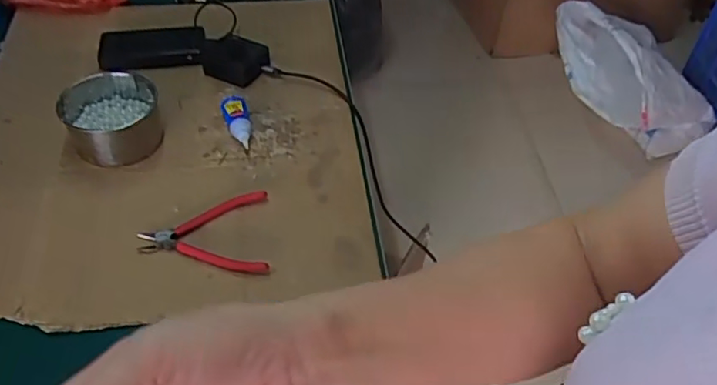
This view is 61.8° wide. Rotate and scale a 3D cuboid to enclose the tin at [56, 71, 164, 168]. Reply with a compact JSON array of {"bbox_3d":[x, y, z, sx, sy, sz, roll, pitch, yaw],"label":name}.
[{"bbox_3d":[-0.341,-0.103,0.823,0.127,0.056,0.143,-12,49,-13],"label":"tin"}]

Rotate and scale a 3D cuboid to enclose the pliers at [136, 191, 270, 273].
[{"bbox_3d":[-0.181,0.051,0.695,0.148,0.015,0.119,-5,48,-7],"label":"pliers"}]

